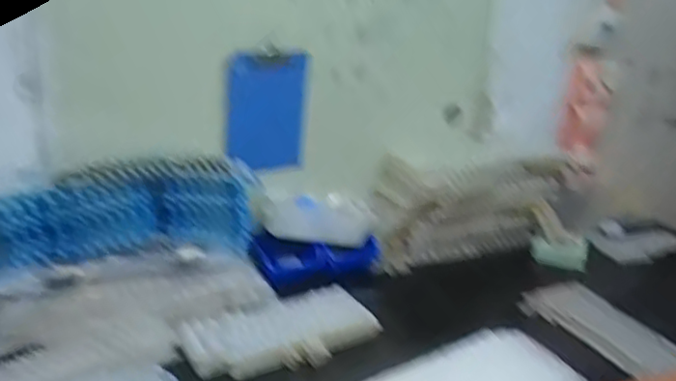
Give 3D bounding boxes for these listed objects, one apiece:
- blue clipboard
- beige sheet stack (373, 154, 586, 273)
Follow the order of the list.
[{"bbox_3d":[-0.131,-0.147,1.209,0.145,0.212,0.022,-3,20,-14],"label":"blue clipboard"},{"bbox_3d":[0.297,0.024,1.416,0.468,0.211,0.092,-5,21,-19],"label":"beige sheet stack"}]

